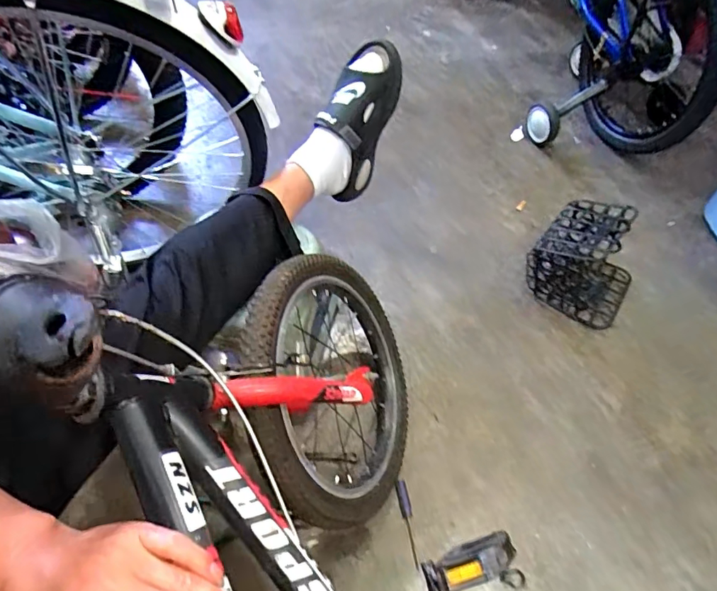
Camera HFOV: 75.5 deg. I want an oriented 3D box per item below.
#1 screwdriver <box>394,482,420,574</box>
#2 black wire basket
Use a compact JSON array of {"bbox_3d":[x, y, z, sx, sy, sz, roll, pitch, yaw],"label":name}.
[{"bbox_3d":[0.081,0.367,0.747,0.019,0.014,0.127,-9,72,-9],"label":"screwdriver"},{"bbox_3d":[0.482,-0.077,0.963,0.209,0.173,0.185,31,60,17],"label":"black wire basket"}]

